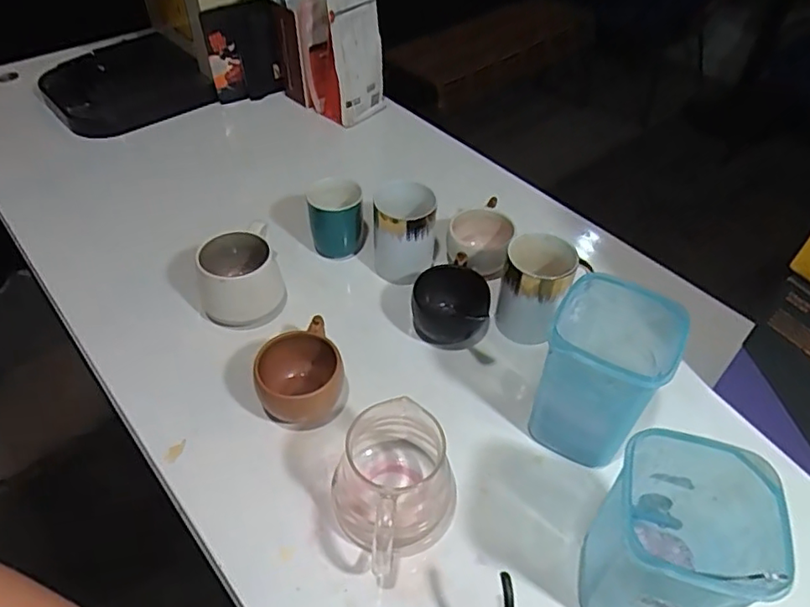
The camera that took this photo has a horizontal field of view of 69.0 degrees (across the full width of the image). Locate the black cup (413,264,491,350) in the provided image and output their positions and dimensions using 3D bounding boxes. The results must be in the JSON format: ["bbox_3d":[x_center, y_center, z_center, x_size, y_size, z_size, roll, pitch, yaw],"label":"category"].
[{"bbox_3d":[0.051,0.004,0.635,0.081,0.056,0.072,6,49,4],"label":"black cup"}]

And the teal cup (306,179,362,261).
[{"bbox_3d":[-0.084,-0.105,0.711,0.061,0.086,0.056,1,49,-1],"label":"teal cup"}]

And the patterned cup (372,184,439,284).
[{"bbox_3d":[-0.001,-0.073,0.679,0.080,0.101,0.065,6,49,4],"label":"patterned cup"}]

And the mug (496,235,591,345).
[{"bbox_3d":[0.140,-0.014,0.628,0.078,0.094,0.081,29,54,22],"label":"mug"}]

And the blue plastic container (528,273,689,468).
[{"bbox_3d":[0.171,0.064,0.522,0.096,0.144,0.095,20,51,15],"label":"blue plastic container"}]

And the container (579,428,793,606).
[{"bbox_3d":[0.190,0.174,0.421,0.099,0.146,0.098,17,50,13],"label":"container"}]

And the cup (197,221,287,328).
[{"bbox_3d":[-0.185,-0.034,0.652,0.092,0.072,0.106,-12,50,-12],"label":"cup"}]

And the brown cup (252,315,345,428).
[{"bbox_3d":[-0.101,0.070,0.565,0.081,0.063,0.080,1,49,-1],"label":"brown cup"}]

